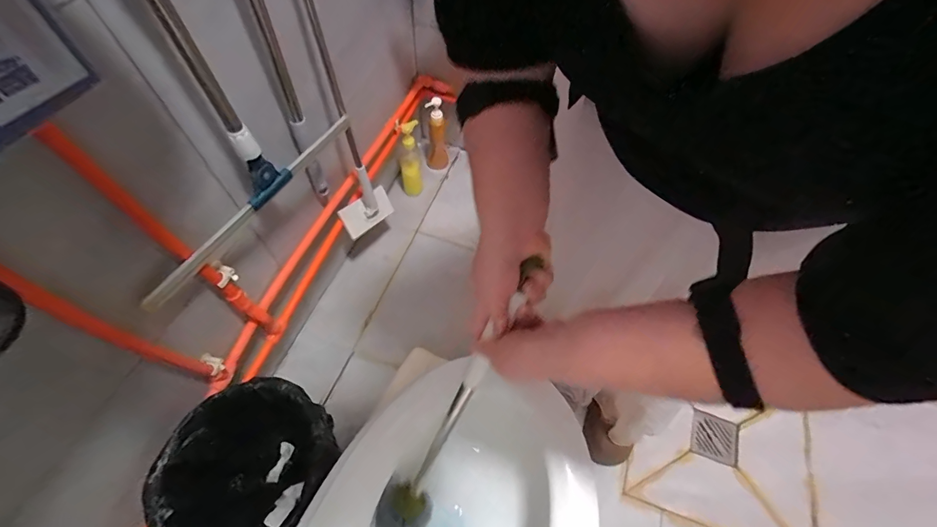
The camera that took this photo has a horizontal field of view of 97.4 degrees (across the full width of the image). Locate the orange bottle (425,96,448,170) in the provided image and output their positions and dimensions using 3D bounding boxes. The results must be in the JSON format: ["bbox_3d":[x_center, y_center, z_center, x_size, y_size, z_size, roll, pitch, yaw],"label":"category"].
[{"bbox_3d":[-0.100,-0.396,1.281,0.062,0.231,0.061,-1,59,-3],"label":"orange bottle"}]

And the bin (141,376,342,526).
[{"bbox_3d":[-0.369,0.379,0.753,0.244,0.250,0.266,1,59,-1],"label":"bin"}]

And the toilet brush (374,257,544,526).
[{"bbox_3d":[-0.027,0.203,0.513,0.077,0.502,0.068,34,31,18],"label":"toilet brush"}]

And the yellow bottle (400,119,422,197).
[{"bbox_3d":[-0.176,-0.314,1.250,0.057,0.233,0.048,-1,36,-2],"label":"yellow bottle"}]

